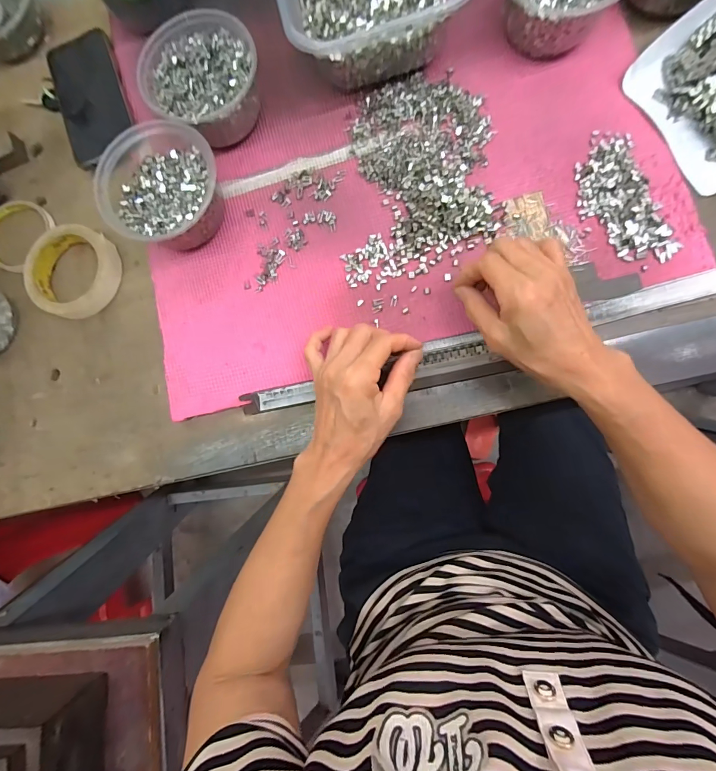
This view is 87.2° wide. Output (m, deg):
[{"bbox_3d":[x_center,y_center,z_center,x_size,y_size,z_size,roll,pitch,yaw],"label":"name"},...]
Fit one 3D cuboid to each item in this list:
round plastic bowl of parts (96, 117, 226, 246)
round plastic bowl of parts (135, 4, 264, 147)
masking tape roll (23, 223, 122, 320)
[{"bbox_3d":[-0.188,-0.191,0.375,0.114,0.057,0.114,-1,83,7],"label":"round plastic bowl of parts"},{"bbox_3d":[-0.154,-0.307,0.385,0.110,0.056,0.116,0,86,6],"label":"round plastic bowl of parts"},{"bbox_3d":[-0.312,-0.124,0.409,0.098,0.020,0.101,0,86,6],"label":"masking tape roll"}]

